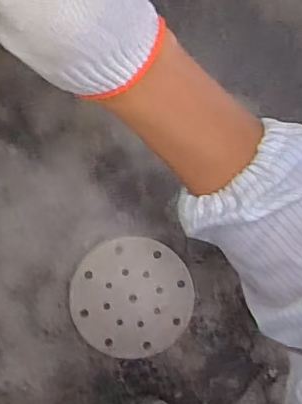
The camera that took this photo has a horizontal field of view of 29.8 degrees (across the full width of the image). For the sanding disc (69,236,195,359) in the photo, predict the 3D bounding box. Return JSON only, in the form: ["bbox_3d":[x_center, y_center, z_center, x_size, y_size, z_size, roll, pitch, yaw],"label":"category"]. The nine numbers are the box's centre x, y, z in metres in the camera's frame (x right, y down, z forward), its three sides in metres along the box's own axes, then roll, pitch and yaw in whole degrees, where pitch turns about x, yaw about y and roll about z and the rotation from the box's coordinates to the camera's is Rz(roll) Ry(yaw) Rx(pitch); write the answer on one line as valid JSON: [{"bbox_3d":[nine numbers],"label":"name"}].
[{"bbox_3d":[-0.022,0.115,0.683,0.141,0.004,0.140,-4,93,-4],"label":"sanding disc"}]

